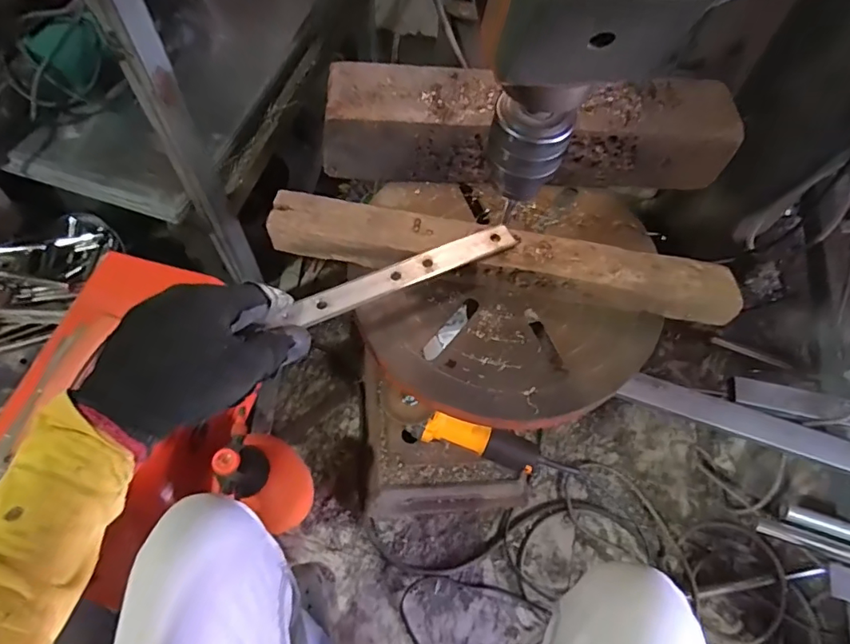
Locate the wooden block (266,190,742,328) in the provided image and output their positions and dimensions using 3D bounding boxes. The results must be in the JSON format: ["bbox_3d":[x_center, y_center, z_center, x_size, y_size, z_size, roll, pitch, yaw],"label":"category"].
[{"bbox_3d":[0.066,-0.060,0.492,0.423,0.044,0.055,9,62,2],"label":"wooden block"}]

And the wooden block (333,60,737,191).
[{"bbox_3d":[0.103,-0.201,0.543,0.404,0.088,0.081,2,62,-2],"label":"wooden block"}]

